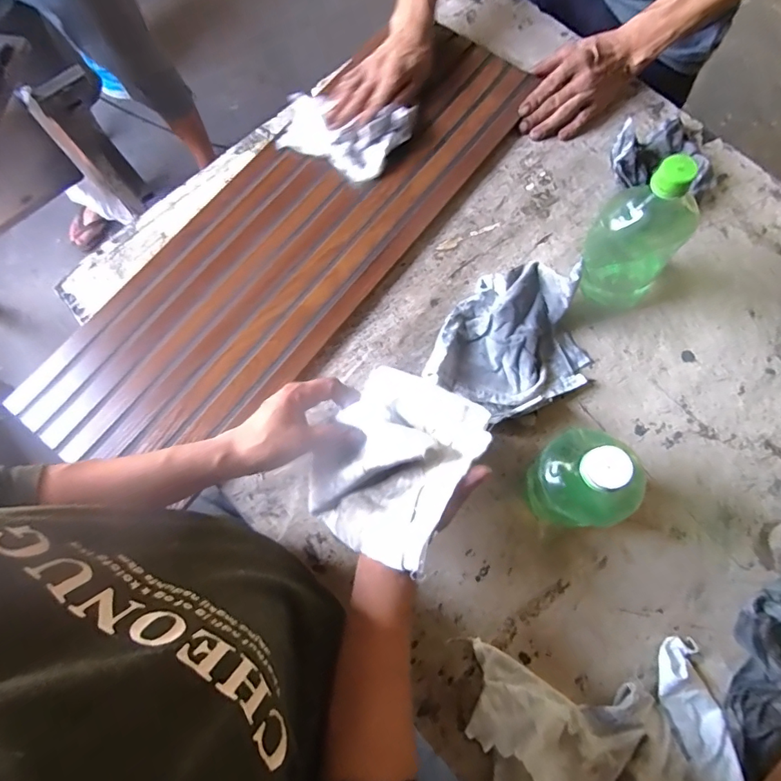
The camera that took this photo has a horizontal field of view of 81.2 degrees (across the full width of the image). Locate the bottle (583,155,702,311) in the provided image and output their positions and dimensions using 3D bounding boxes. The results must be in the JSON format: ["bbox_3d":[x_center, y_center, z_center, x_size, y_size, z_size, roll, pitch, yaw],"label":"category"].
[{"bbox_3d":[0.262,-0.161,0.479,0.090,0.190,0.076,42,79,11],"label":"bottle"}]

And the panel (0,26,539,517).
[{"bbox_3d":[-0.111,-0.196,0.583,0.253,0.020,0.735,39,79,11],"label":"panel"}]

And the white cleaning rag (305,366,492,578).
[{"bbox_3d":[-0.002,0.059,0.405,0.130,0.076,0.156,29,77,9],"label":"white cleaning rag"}]

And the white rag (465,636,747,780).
[{"bbox_3d":[0.201,0.336,0.421,0.239,0.044,0.178,-2,74,0],"label":"white rag"}]

